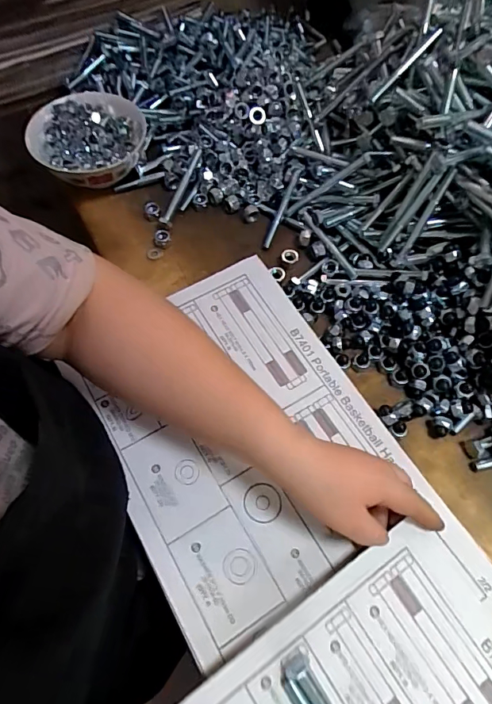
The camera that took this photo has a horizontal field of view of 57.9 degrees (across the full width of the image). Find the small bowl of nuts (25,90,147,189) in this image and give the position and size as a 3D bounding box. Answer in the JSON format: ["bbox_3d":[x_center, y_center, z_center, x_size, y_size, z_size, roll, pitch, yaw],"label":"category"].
[{"bbox_3d":[-0.181,-0.246,0.512,0.117,0.040,0.125,0,63,-1],"label":"small bowl of nuts"}]

